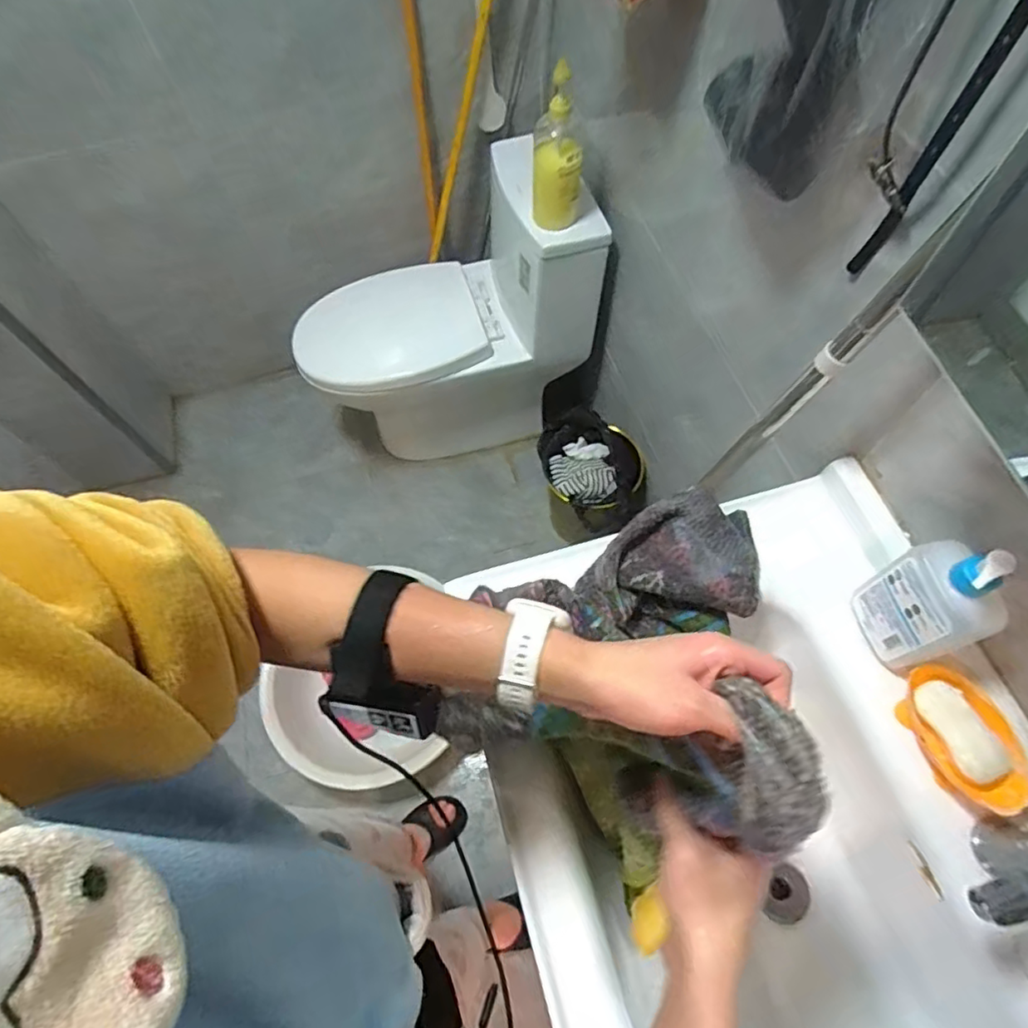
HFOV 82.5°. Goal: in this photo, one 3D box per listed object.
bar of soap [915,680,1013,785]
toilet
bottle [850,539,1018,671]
[{"bbox_3d":[0.415,0.202,0.547,0.047,0.016,0.088,-20,65,-8],"label":"bar of soap"},{"bbox_3d":[-0.192,-0.449,1.442,0.688,0.632,0.380,-18,65,-7],"label":"toilet"},{"bbox_3d":[0.385,0.083,0.545,0.040,0.164,0.090,-11,64,-3],"label":"bottle"}]

